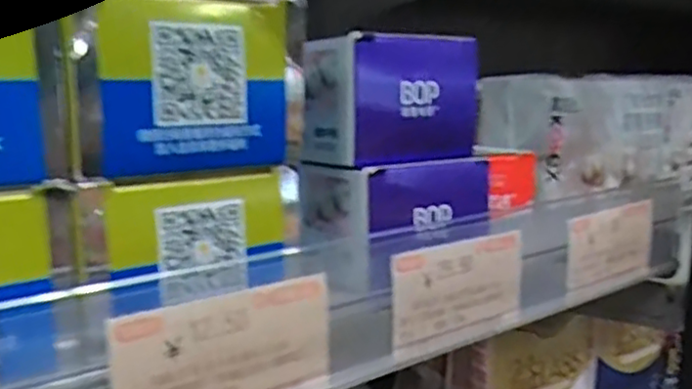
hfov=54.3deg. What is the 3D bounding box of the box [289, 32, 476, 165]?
[{"bbox_3d":[0.013,-0.030,0.212,0.048,0.037,0.031,-7,12,-39],"label":"box"}]

